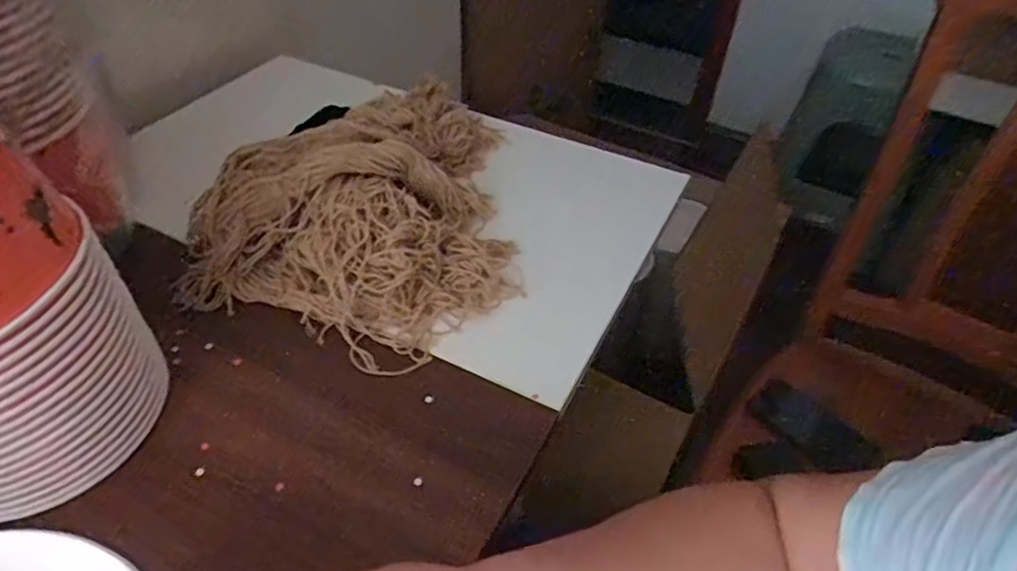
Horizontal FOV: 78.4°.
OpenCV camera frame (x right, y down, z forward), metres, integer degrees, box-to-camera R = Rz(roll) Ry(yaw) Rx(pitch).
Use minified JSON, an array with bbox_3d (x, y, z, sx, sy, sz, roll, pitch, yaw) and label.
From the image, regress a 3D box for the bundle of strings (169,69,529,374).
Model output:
[{"bbox_3d":[-0.104,-0.090,0.567,0.268,0.084,0.330,19,47,15],"label":"bundle of strings"}]

